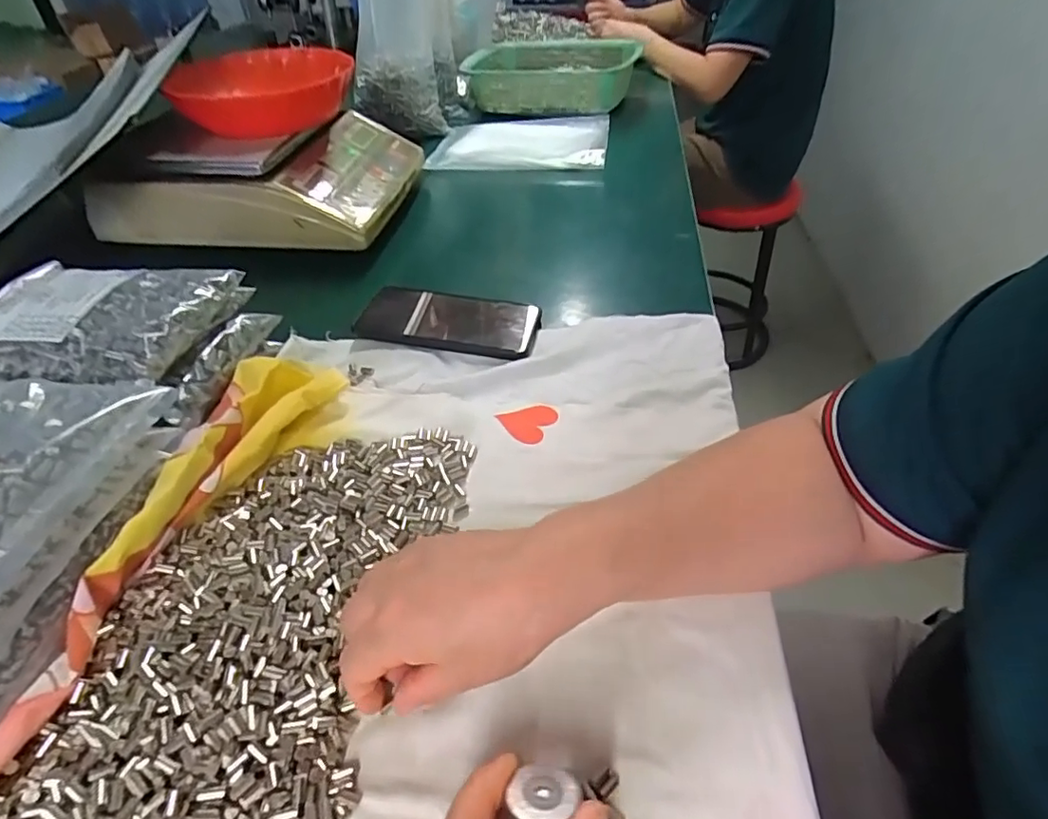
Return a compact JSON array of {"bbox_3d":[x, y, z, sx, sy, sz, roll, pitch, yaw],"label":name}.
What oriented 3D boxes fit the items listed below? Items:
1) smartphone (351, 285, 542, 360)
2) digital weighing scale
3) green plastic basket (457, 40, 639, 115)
[{"bbox_3d":[-0.072,-0.085,0.529,0.169,0.012,0.073,9,45,11],"label":"smartphone"},{"bbox_3d":[-0.313,-0.307,0.719,0.320,0.085,0.266,3,44,5],"label":"digital weighing scale"},{"bbox_3d":[0.051,-0.582,1.011,0.276,0.089,0.234,12,45,14],"label":"green plastic basket"}]

